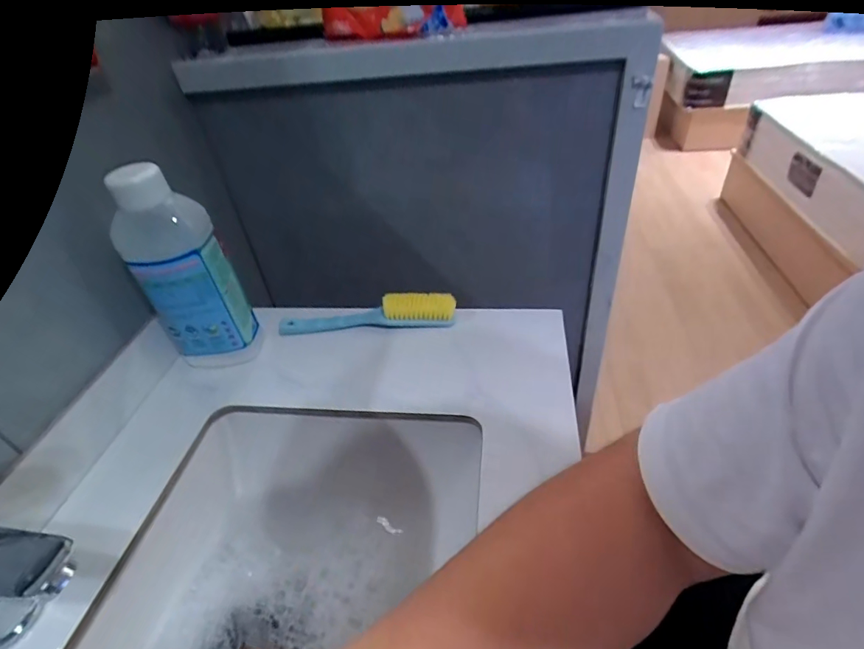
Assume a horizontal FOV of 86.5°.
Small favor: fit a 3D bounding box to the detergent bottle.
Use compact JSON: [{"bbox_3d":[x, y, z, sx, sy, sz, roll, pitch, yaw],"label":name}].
[{"bbox_3d":[-0.267,-0.054,0.506,0.085,0.229,0.058,-3,39,5],"label":"detergent bottle"}]

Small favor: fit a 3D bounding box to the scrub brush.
[{"bbox_3d":[-0.085,-0.017,0.587,0.226,0.039,0.034,-2,39,6],"label":"scrub brush"}]

